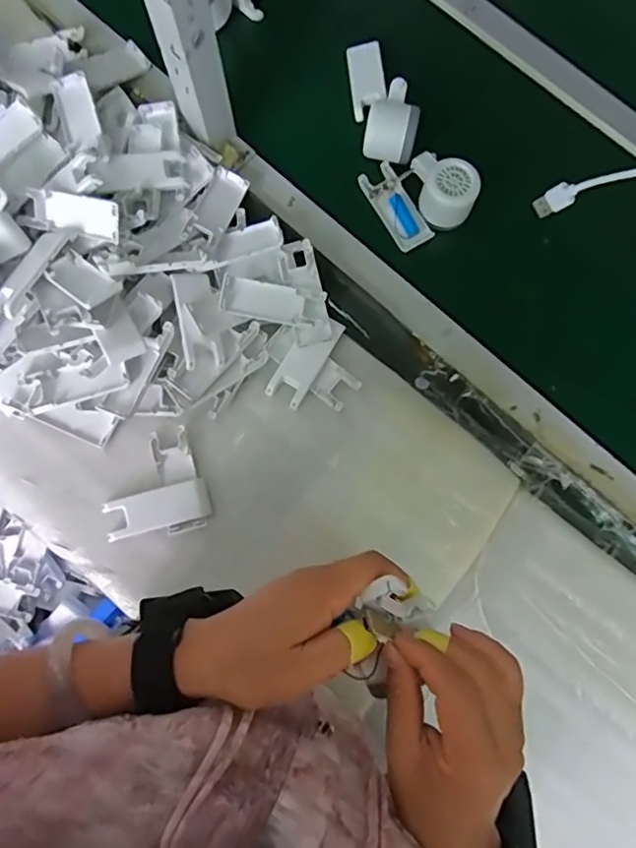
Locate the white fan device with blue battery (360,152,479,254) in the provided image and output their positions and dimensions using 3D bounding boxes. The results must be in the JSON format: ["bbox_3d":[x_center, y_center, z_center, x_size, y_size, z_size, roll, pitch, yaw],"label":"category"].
[{"bbox_3d":[0.112,-0.259,0.608,0.095,0.044,0.101,-28,81,-6],"label":"white fan device with blue battery"}]

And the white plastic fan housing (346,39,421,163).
[{"bbox_3d":[0.068,-0.373,0.631,0.062,0.045,0.164,-13,75,0],"label":"white plastic fan housing"}]

